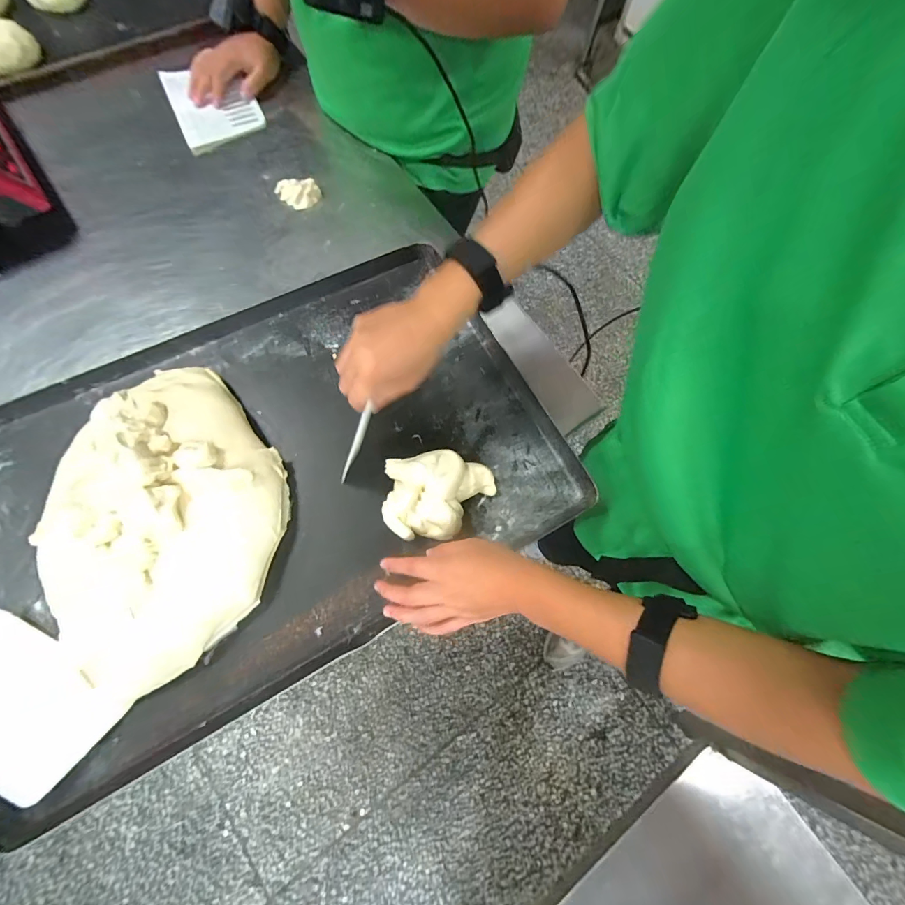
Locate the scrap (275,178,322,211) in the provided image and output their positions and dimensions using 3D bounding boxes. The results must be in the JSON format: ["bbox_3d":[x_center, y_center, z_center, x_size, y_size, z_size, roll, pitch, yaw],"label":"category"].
[{"bbox_3d":[-0.211,-0.350,0.553,0.060,0.020,0.033,-2,72,-4],"label":"scrap"}]

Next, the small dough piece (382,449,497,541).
[{"bbox_3d":[-0.013,0.044,0.423,0.116,0.047,0.087,-1,72,-4],"label":"small dough piece"}]

